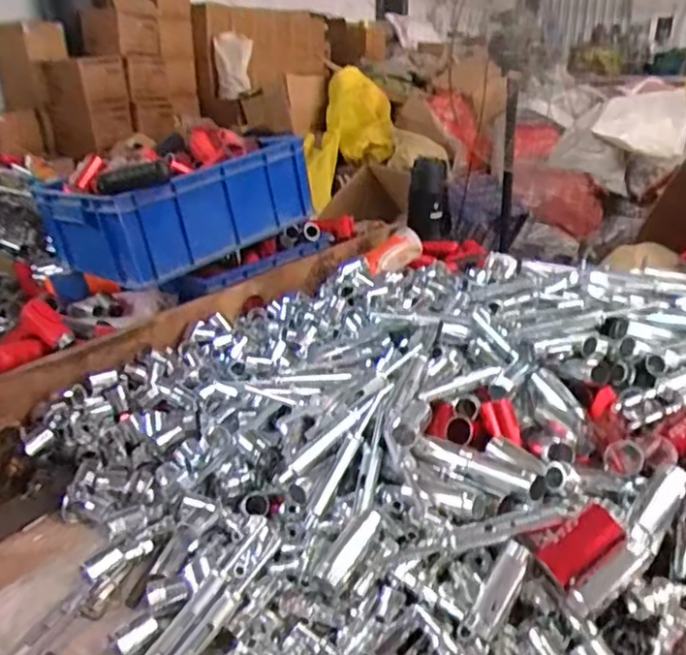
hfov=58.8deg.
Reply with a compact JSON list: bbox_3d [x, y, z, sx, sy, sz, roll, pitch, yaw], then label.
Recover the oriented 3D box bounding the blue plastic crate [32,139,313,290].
[{"bbox_3d":[-0.276,-0.209,1.058,0.252,0.164,0.367,16,29,34],"label":"blue plastic crate"}]

